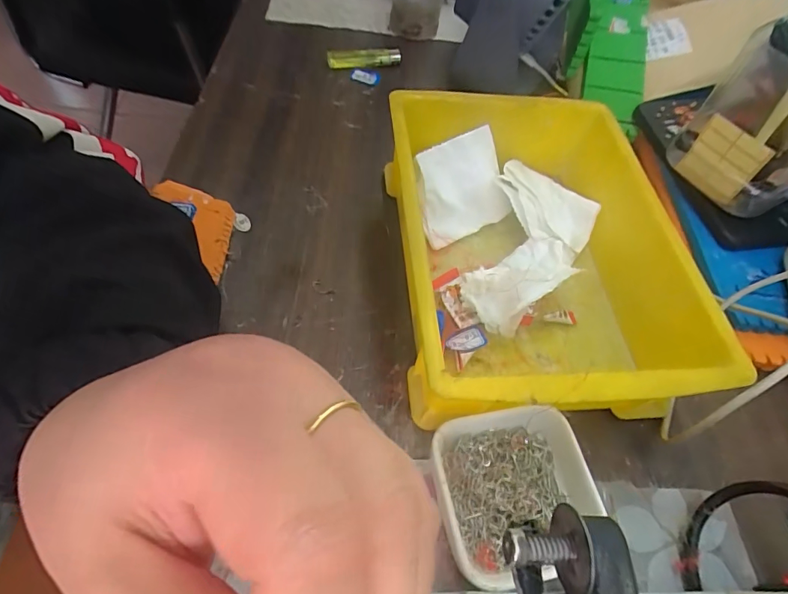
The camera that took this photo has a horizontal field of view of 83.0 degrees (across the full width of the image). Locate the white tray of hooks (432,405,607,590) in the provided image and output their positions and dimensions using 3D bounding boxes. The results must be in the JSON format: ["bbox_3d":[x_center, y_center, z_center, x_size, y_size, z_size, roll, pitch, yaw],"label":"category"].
[{"bbox_3d":[0.065,0.107,0.245,0.090,0.031,0.081,-6,59,-10],"label":"white tray of hooks"}]

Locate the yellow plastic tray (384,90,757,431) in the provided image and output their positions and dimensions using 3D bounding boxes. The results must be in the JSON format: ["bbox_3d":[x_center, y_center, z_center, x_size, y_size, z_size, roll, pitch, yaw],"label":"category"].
[{"bbox_3d":[0.095,-0.039,0.307,0.173,0.068,0.245,-2,58,-8],"label":"yellow plastic tray"}]

